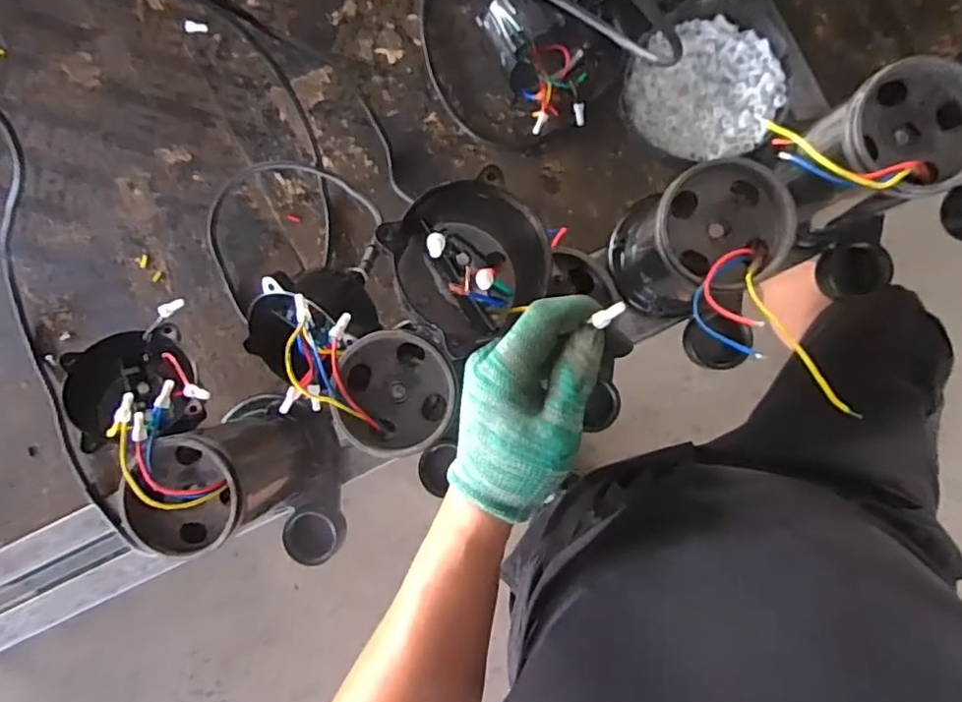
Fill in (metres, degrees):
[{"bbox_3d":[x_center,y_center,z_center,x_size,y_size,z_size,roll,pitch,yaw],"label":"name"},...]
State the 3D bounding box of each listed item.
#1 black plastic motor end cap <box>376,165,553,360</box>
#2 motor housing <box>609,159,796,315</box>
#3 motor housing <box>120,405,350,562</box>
[{"bbox_3d":[-0.009,-0.060,0.395,0.097,0.057,0.098,0,90,4],"label":"black plastic motor end cap"},{"bbox_3d":[0.166,-0.089,0.498,0.102,0.160,0.104,0,91,4],"label":"motor housing"},{"bbox_3d":[-0.199,0.120,0.532,0.116,0.190,0.154,6,91,4],"label":"motor housing"}]

